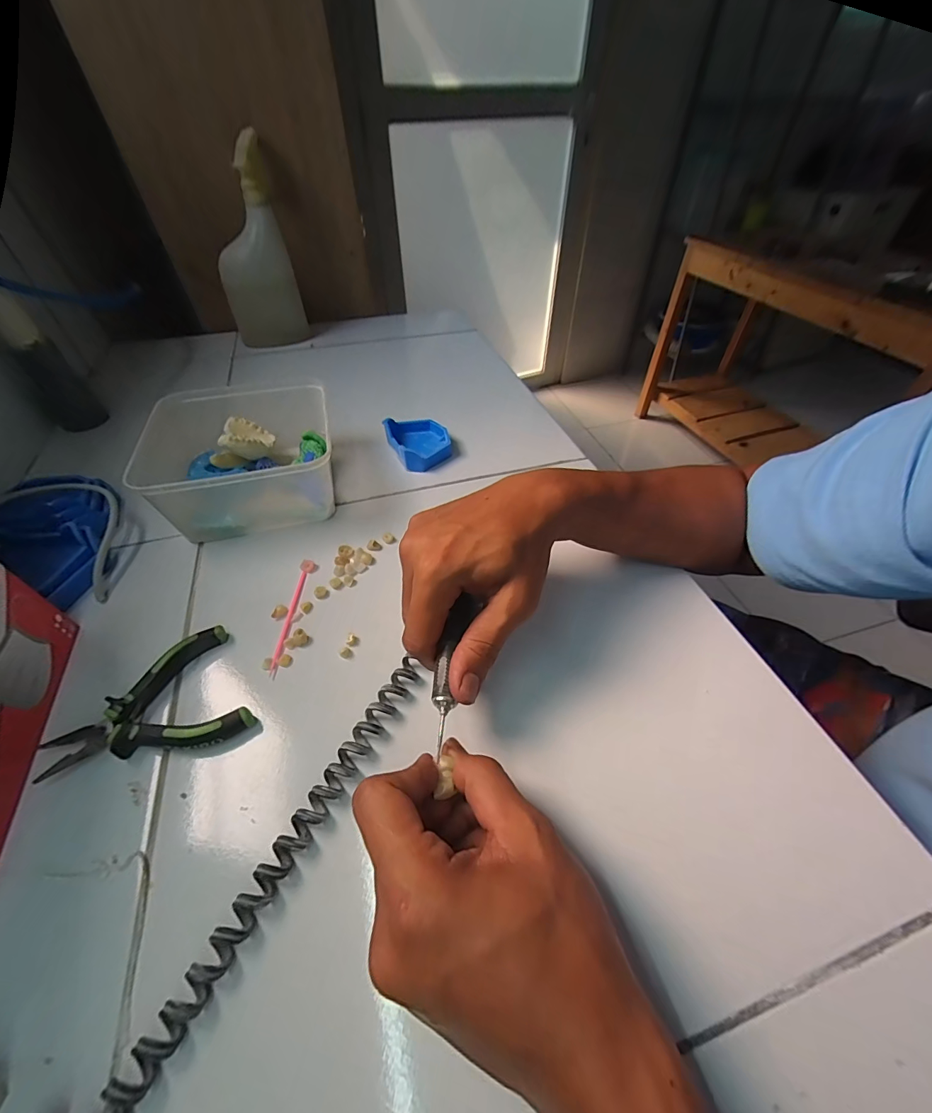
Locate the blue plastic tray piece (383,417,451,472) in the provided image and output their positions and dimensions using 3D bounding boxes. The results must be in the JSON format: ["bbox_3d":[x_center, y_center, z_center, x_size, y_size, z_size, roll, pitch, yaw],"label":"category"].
[{"bbox_3d":[-0.052,-0.131,0.480,0.064,0.030,0.083,-19,51,-15],"label":"blue plastic tray piece"}]

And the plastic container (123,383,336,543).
[{"bbox_3d":[-0.215,-0.092,0.415,0.166,0.076,0.152,-11,49,-9],"label":"plastic container"}]

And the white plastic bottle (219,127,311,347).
[{"bbox_3d":[-0.291,-0.413,0.581,0.105,0.217,0.050,-29,54,-23],"label":"white plastic bottle"}]

